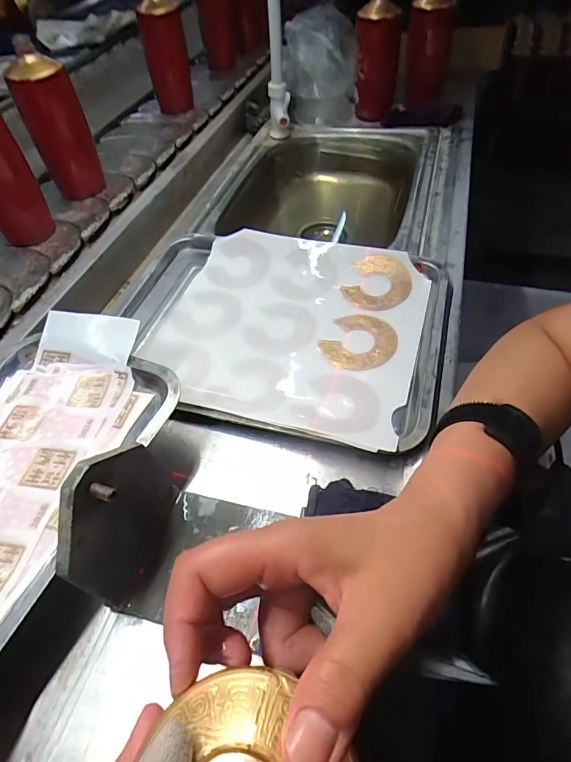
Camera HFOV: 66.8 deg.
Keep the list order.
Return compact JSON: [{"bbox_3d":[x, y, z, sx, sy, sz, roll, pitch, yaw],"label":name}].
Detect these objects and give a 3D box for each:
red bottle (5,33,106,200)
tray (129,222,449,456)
[{"bbox_3d":[-0.325,-0.363,0.627,0.061,0.181,0.074,20,56,17],"label":"red bottle"},{"bbox_3d":[-0.015,-0.070,0.509,0.378,0.033,0.285,14,54,13],"label":"tray"}]

